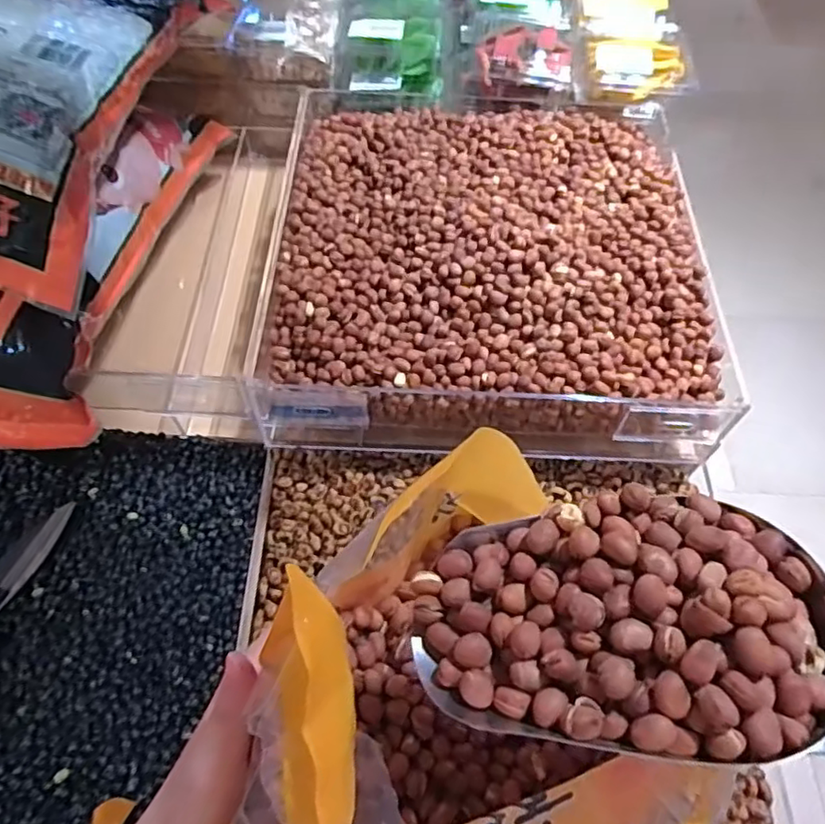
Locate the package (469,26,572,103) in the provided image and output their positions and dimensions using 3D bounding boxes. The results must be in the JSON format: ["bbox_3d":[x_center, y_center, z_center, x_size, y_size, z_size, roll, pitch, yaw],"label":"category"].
[{"bbox_3d":[0.123,-0.391,0.710,0.110,0.041,0.081,9,58,3],"label":"package"}]

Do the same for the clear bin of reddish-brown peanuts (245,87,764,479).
[{"bbox_3d":[0.075,-0.161,0.637,0.402,0.120,0.422,4,58,0],"label":"clear bin of reddish-brown peanuts"}]

